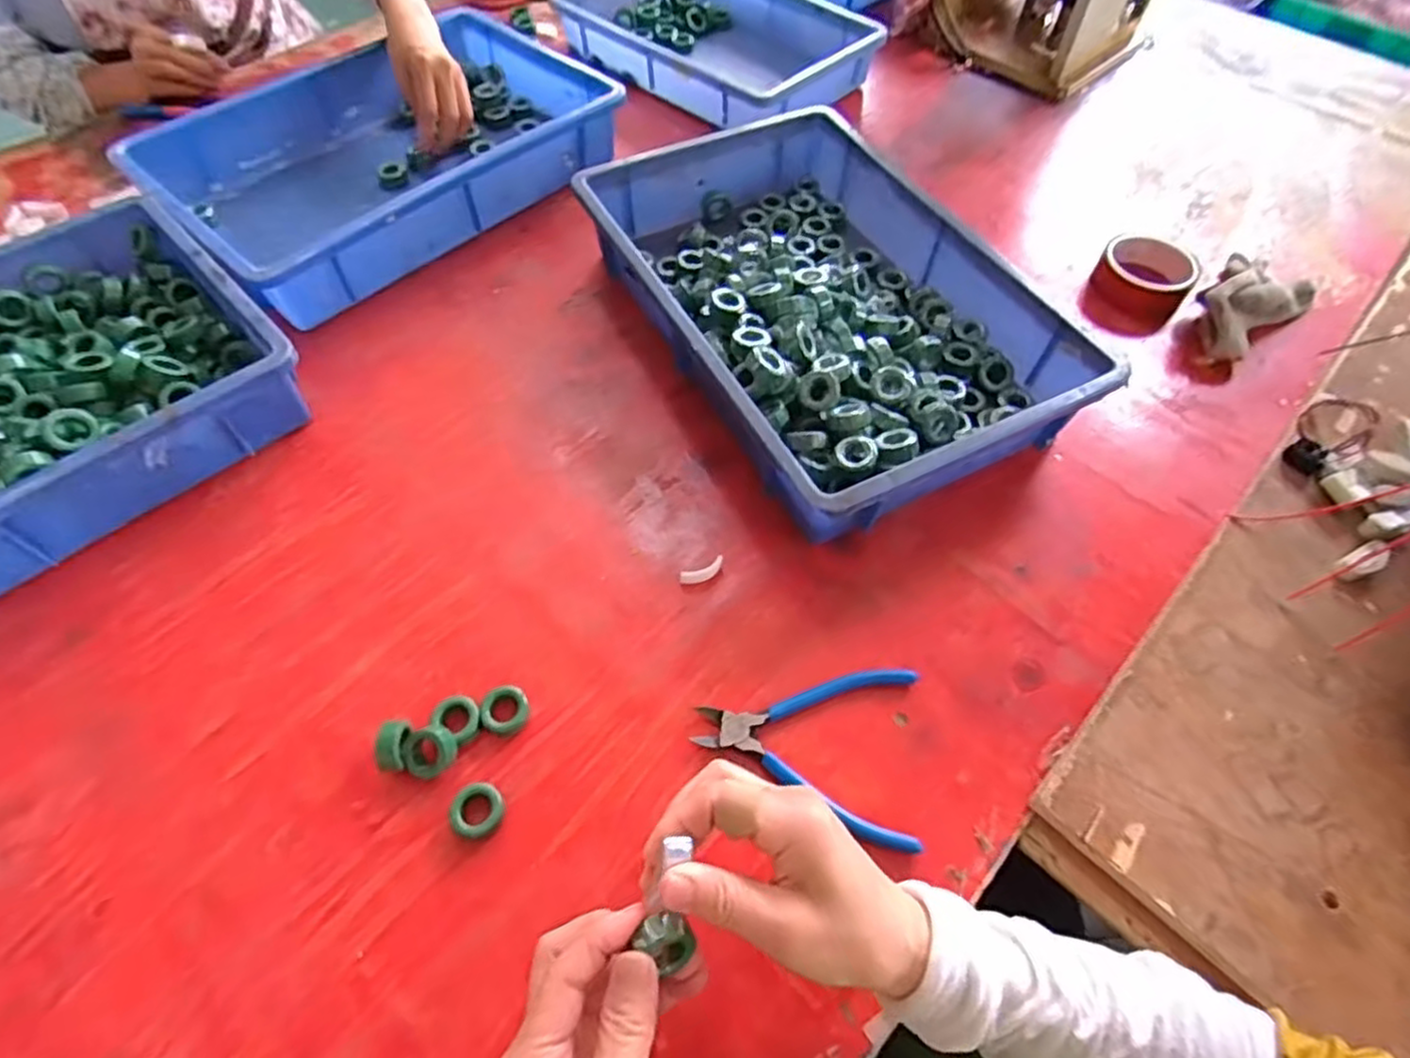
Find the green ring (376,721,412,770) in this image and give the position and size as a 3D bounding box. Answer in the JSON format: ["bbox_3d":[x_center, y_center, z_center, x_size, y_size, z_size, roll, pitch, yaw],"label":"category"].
[{"bbox_3d":[-0.193,0.137,0.439,0.016,0.031,0.029,-1,57,-2],"label":"green ring"}]

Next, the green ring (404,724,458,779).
[{"bbox_3d":[-0.171,0.139,0.439,0.031,0.010,0.030,0,93,0],"label":"green ring"}]

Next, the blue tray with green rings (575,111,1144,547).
[{"bbox_3d":[0.100,-0.205,0.634,0.286,0.081,0.437,-24,61,-16],"label":"blue tray with green rings"}]

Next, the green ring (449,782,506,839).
[{"bbox_3d":[-0.137,0.171,0.426,0.030,0.013,0.029,1,57,-1],"label":"green ring"}]

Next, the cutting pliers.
[{"bbox_3d":[0.067,0.134,0.457,0.142,0.010,0.114,10,58,5],"label":"cutting pliers"}]

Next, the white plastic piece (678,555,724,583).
[{"bbox_3d":[-0.002,0.031,0.524,0.035,0.009,0.012,-18,59,-12],"label":"white plastic piece"}]

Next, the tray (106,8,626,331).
[{"bbox_3d":[-0.339,-0.403,0.759,0.293,0.076,0.438,38,64,21],"label":"tray"}]

